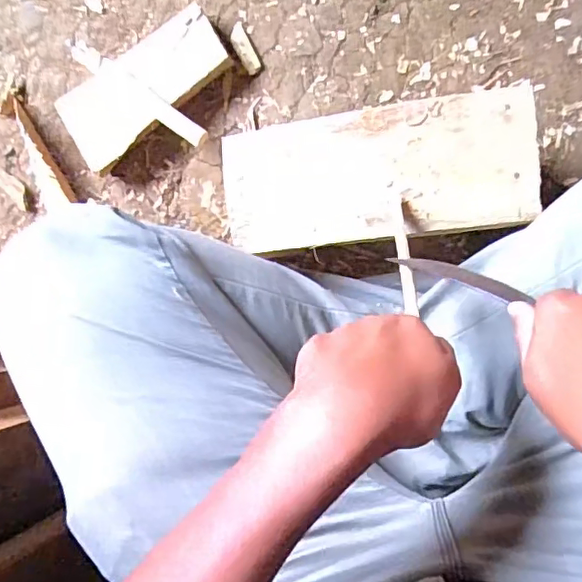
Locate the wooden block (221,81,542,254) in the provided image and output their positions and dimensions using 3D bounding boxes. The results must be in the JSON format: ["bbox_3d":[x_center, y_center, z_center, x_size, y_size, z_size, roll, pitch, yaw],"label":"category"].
[{"bbox_3d":[0.075,-0.106,0.503,0.272,0.029,0.118,-6,87,6],"label":"wooden block"}]

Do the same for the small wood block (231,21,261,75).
[{"bbox_3d":[-0.052,-0.274,0.632,0.020,0.006,0.059,-27,85,4],"label":"small wood block"}]

